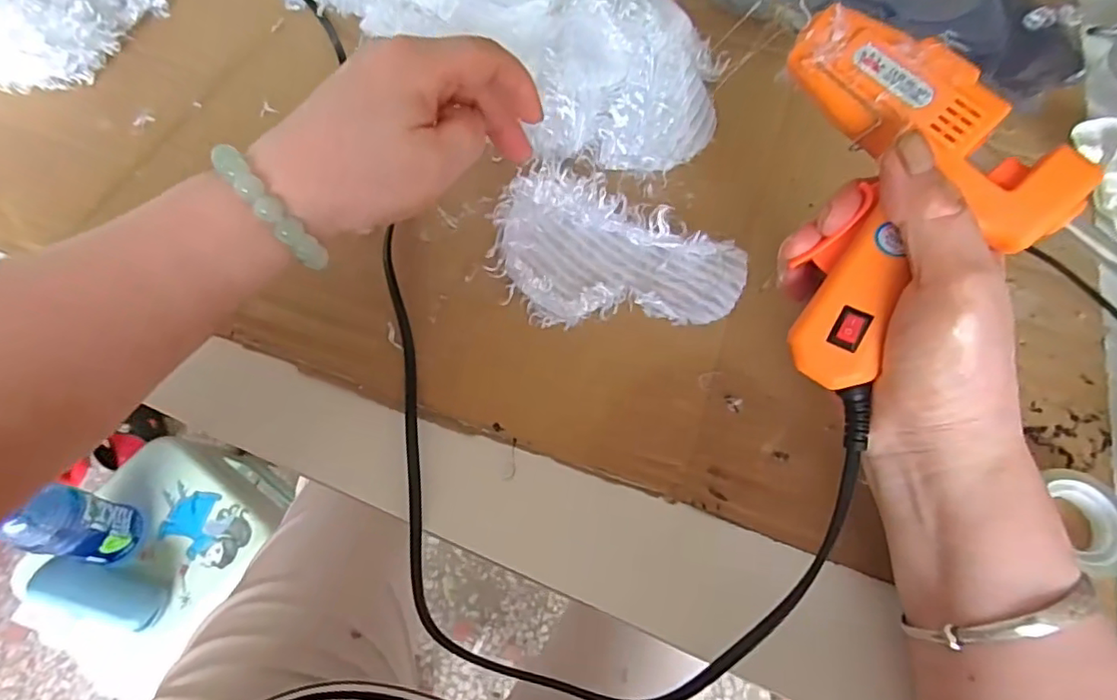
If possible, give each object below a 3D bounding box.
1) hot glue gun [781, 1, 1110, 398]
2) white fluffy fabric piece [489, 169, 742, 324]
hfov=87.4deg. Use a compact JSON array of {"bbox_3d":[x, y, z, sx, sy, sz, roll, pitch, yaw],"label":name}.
[{"bbox_3d":[0.137,-0.056,0.221,0.089,0.032,0.137,2,95,22],"label":"hot glue gun"},{"bbox_3d":[0.029,-0.046,0.309,0.132,0.020,0.078,21,65,8],"label":"white fluffy fabric piece"}]

